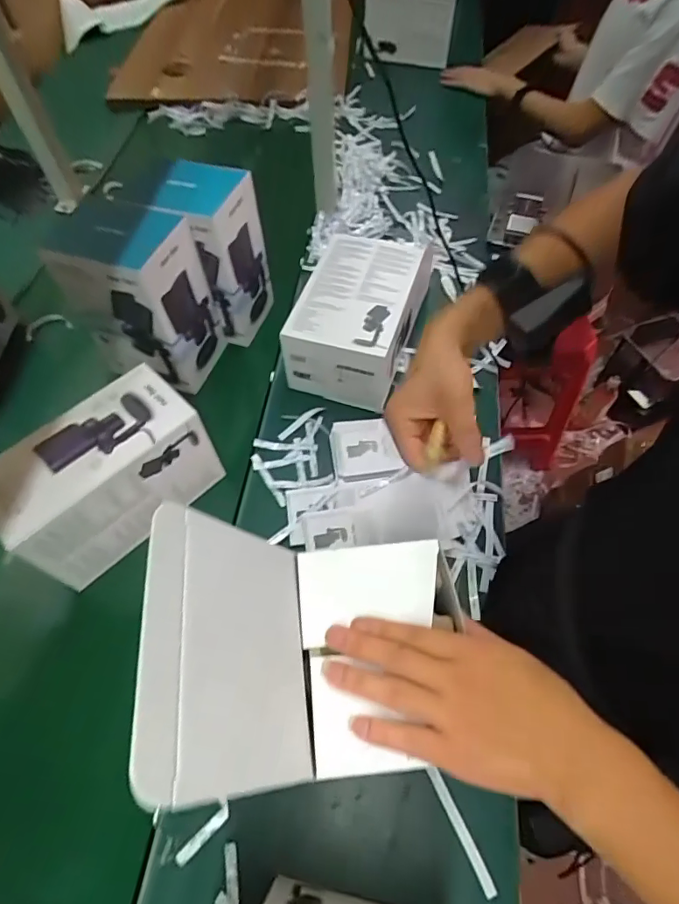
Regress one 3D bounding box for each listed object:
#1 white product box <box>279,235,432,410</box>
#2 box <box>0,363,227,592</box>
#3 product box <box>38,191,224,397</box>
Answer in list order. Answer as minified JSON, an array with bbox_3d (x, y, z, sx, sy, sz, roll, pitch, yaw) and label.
[{"bbox_3d":[0.028,-0.204,0.745,0.153,0.120,0.228,16,60,10],"label":"white product box"},{"bbox_3d":[-0.276,0.029,0.588,0.130,0.137,0.228,38,66,21],"label":"box"},{"bbox_3d":[-0.271,-0.206,0.698,0.143,0.232,0.124,19,61,12],"label":"product box"}]

